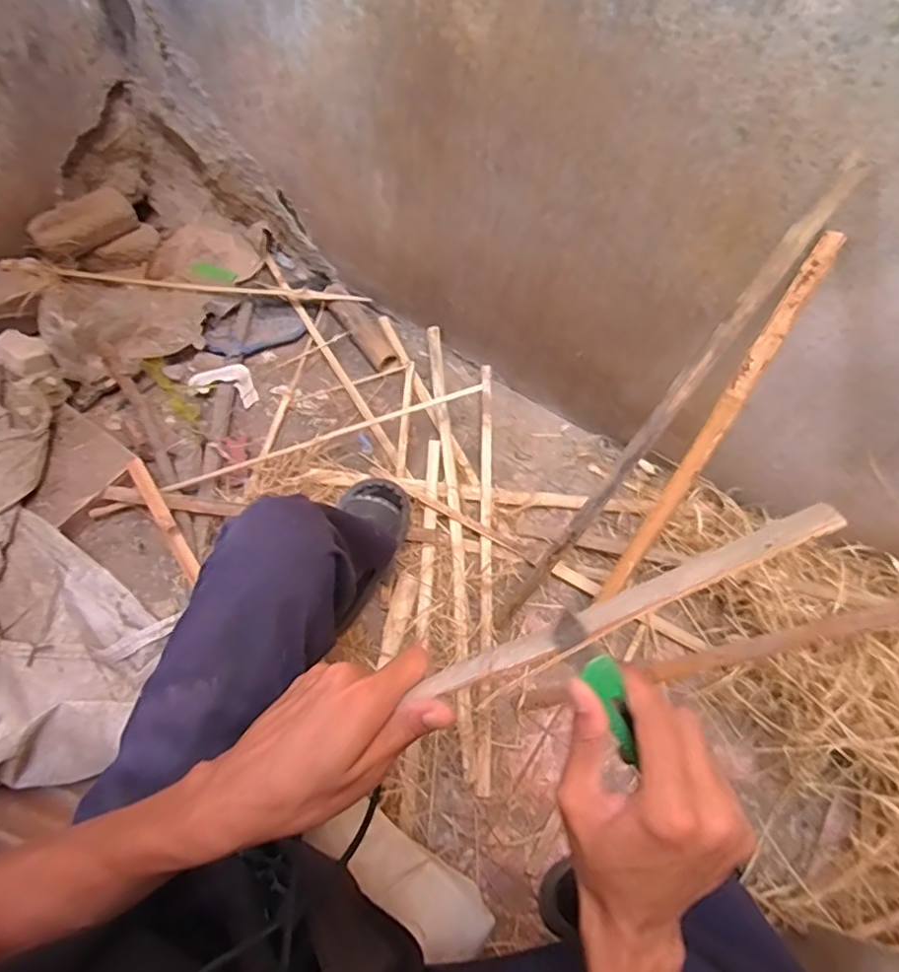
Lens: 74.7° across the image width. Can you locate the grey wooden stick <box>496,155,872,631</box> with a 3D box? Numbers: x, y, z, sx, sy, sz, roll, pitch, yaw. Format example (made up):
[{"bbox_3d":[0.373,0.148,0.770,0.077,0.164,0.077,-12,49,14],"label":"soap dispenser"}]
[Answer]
[{"bbox_3d":[0.262,-0.056,0.804,0.026,0.748,0.029,40,30,16],"label":"grey wooden stick"}]

